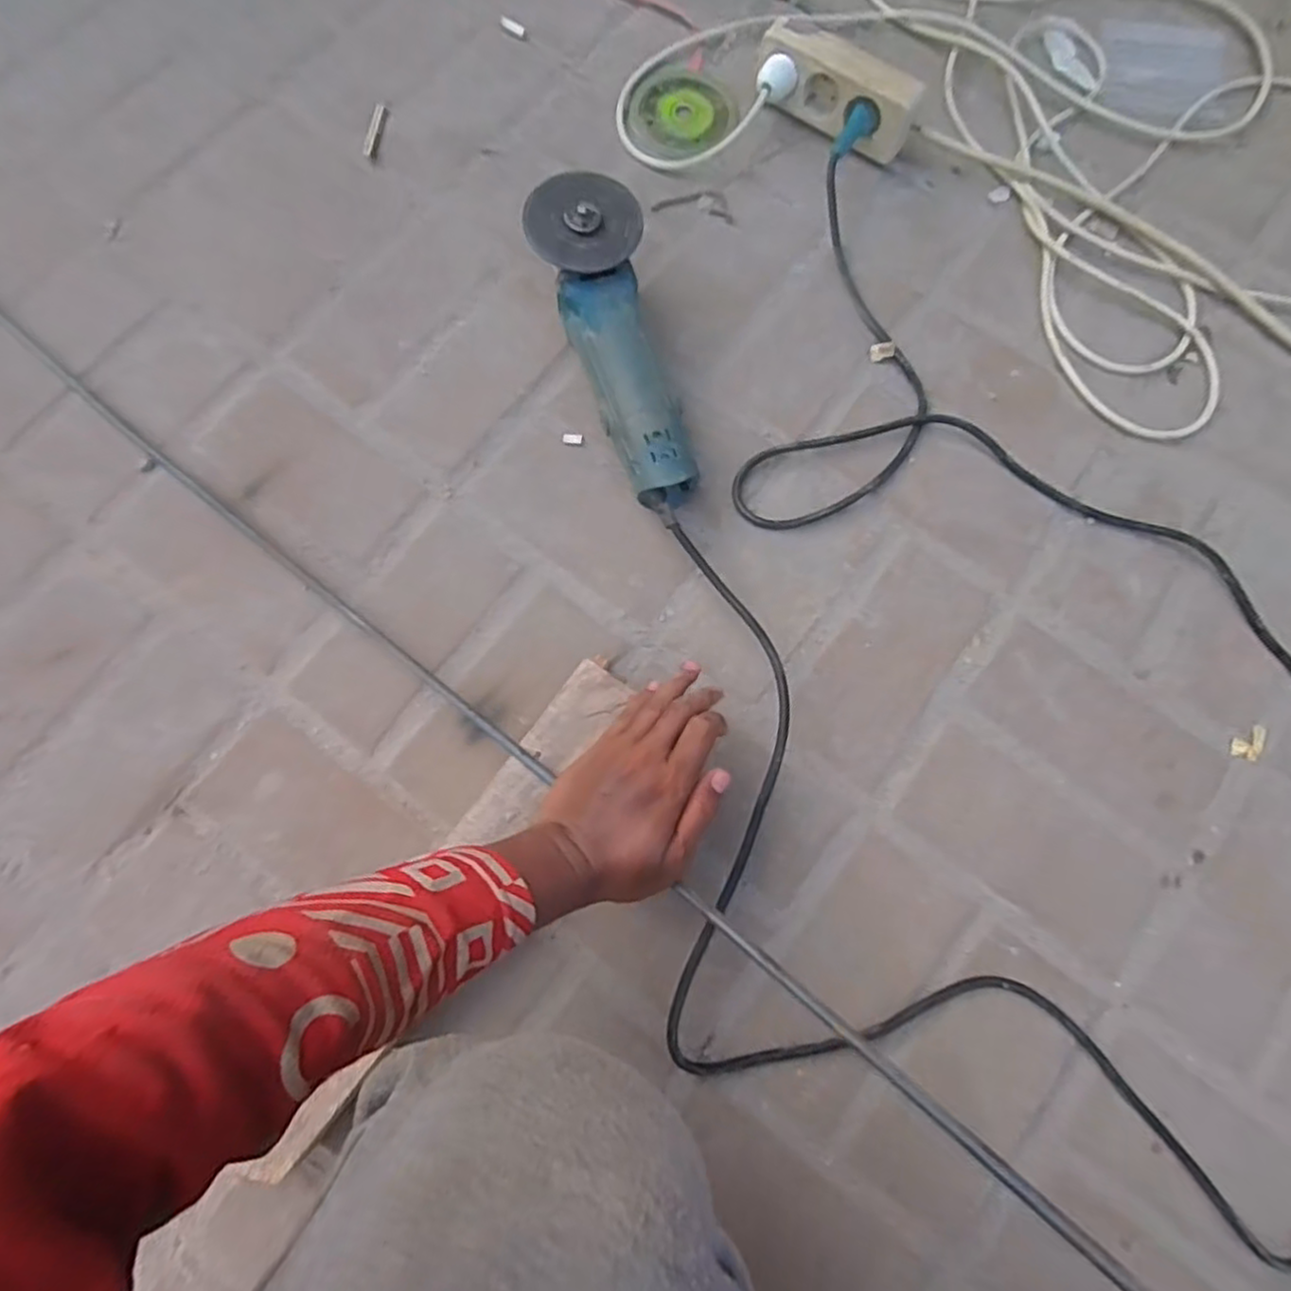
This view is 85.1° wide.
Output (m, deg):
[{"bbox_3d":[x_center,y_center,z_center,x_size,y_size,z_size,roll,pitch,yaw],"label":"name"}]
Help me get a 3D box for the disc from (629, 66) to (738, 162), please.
[{"bbox_3d":[0.031,-0.511,0.676,0.094,0.006,0.100,0,78,0],"label":"disc"}]

